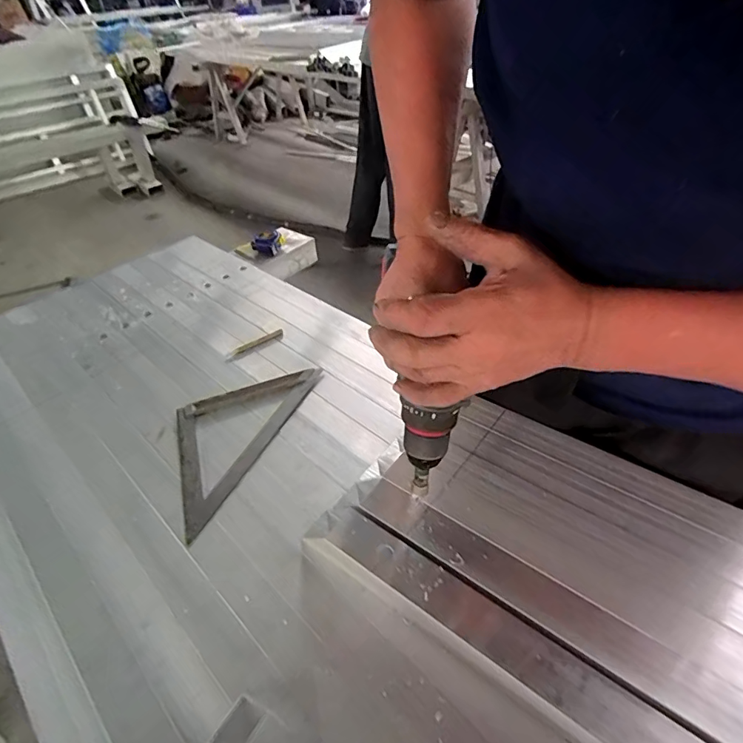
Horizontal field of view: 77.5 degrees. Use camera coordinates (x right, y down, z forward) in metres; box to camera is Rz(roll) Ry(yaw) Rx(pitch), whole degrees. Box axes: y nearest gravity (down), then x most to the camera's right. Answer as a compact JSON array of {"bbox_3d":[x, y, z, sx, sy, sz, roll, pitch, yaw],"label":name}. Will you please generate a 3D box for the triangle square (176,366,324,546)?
[{"bbox_3d":[-0.192,0.072,0.606,0.136,0.015,0.276,15,45,21],"label":"triangle square"}]

